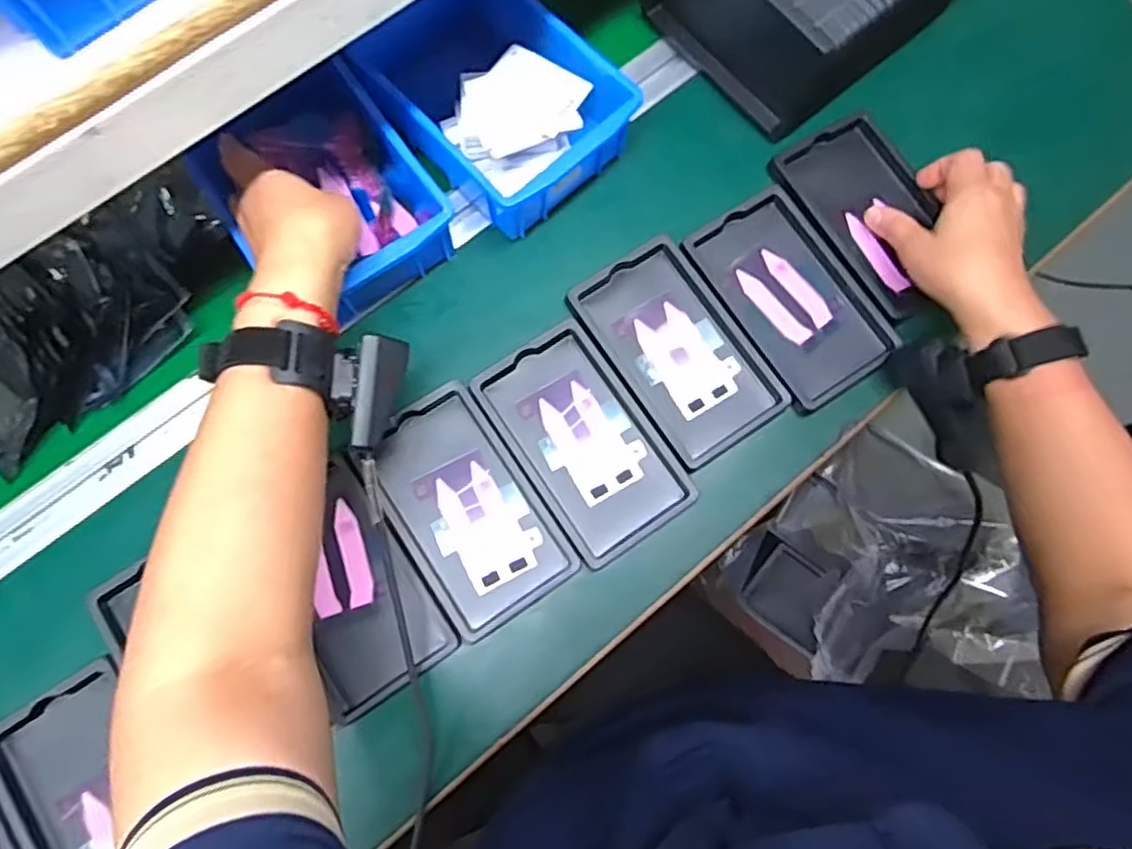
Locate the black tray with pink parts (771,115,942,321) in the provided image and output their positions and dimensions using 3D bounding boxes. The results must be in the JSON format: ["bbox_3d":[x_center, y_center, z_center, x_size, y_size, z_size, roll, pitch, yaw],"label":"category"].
[{"bbox_3d":[0.237,-0.163,0.521,0.095,0.023,0.154,-33,80,-7],"label":"black tray with pink parts"}]

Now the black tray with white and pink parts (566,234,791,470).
[{"bbox_3d":[0.081,-0.055,0.492,0.095,0.012,0.158,-32,79,-8],"label":"black tray with white and pink parts"}]

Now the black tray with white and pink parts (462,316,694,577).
[{"bbox_3d":[0.011,0.011,0.476,0.092,0.012,0.158,-32,79,-8],"label":"black tray with white and pink parts"}]

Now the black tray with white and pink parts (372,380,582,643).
[{"bbox_3d":[-0.070,0.059,0.465,0.094,0.015,0.157,-33,79,-8],"label":"black tray with white and pink parts"}]

